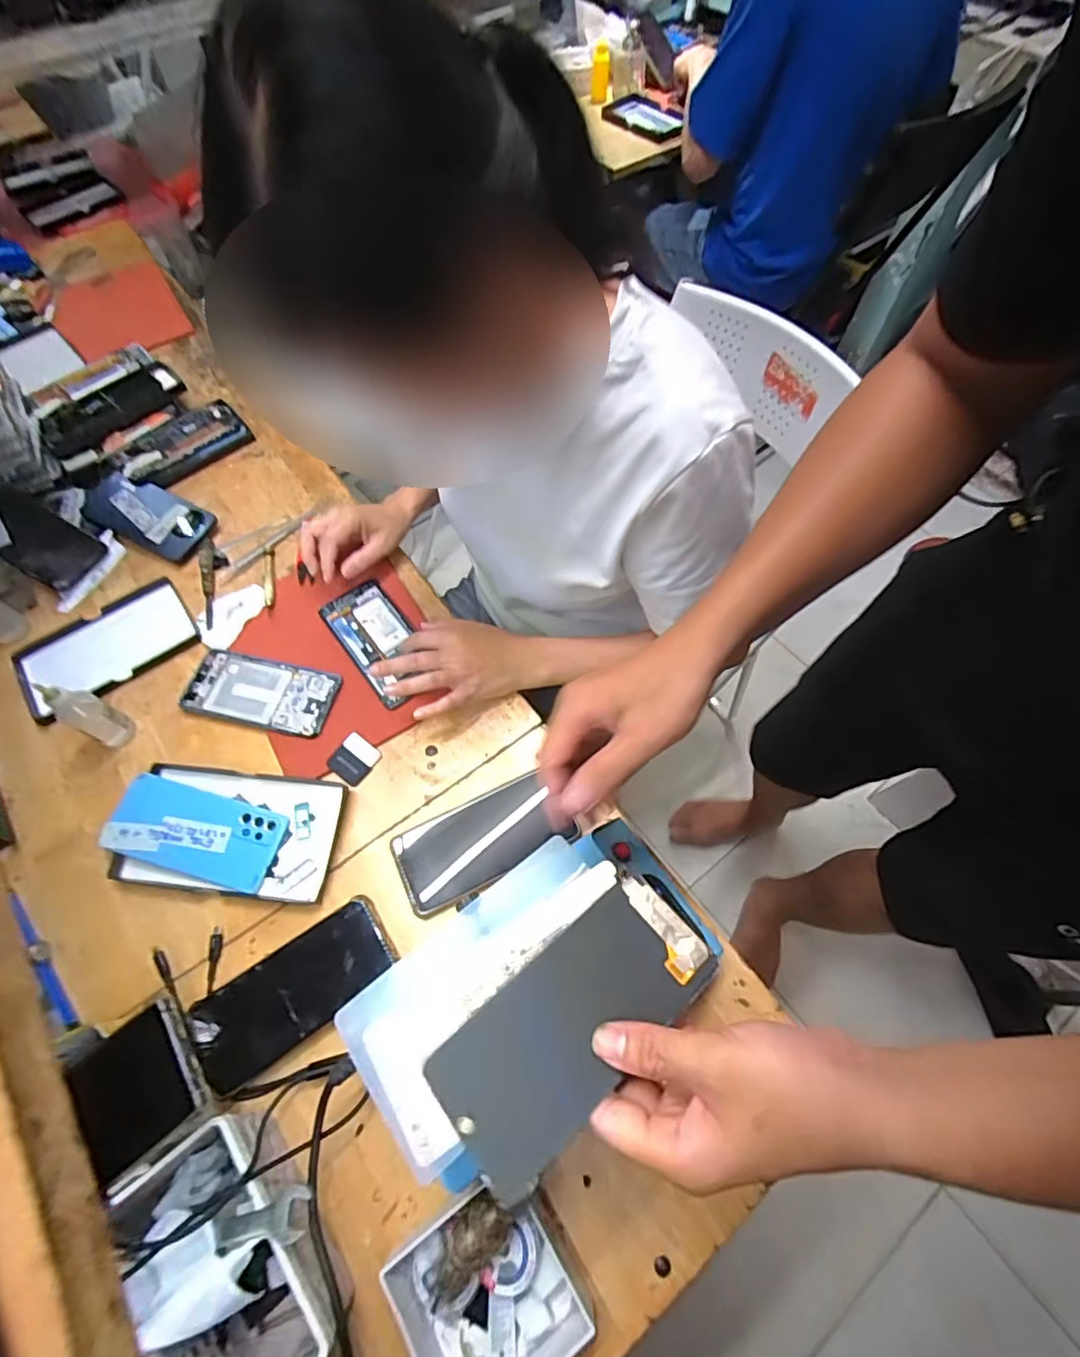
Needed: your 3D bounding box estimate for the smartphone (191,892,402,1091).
[{"bbox_3d":[-0.203,0.259,0.474,0.160,0.011,0.072,-32,66,-14],"label":"smartphone"}]

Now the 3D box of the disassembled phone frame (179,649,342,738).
[{"bbox_3d":[-0.300,0.014,0.603,0.159,0.006,0.075,10,63,6],"label":"disassembled phone frame"}]

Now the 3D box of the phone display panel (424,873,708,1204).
[{"bbox_3d":[0.020,0.182,0.310,0.157,0.011,0.070,-35,67,-28],"label":"phone display panel"}]

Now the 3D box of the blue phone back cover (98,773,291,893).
[{"bbox_3d":[-0.324,0.142,0.534,0.156,0.007,0.075,16,62,1],"label":"blue phone back cover"}]

